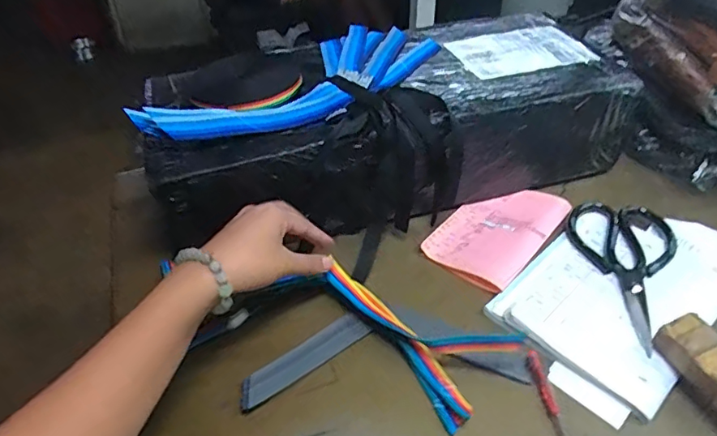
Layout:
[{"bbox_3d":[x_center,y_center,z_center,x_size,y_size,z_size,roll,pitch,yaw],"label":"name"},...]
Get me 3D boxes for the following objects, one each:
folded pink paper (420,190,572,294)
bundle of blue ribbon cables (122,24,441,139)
[{"bbox_3d":[0.151,0.009,0.555,0.094,0.012,0.162,29,50,30],"label":"folded pink paper"},{"bbox_3d":[-0.049,-0.144,0.541,0.146,0.031,0.329,28,49,30],"label":"bundle of blue ribbon cables"}]

